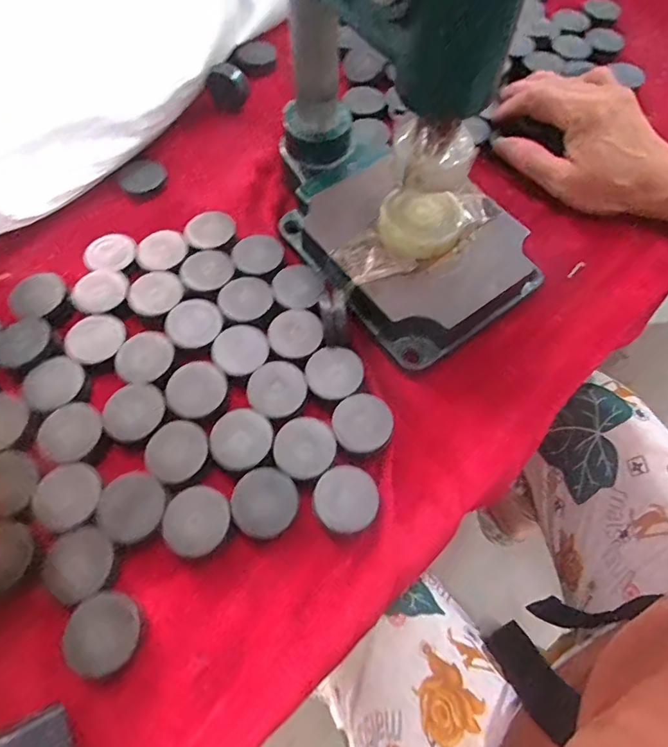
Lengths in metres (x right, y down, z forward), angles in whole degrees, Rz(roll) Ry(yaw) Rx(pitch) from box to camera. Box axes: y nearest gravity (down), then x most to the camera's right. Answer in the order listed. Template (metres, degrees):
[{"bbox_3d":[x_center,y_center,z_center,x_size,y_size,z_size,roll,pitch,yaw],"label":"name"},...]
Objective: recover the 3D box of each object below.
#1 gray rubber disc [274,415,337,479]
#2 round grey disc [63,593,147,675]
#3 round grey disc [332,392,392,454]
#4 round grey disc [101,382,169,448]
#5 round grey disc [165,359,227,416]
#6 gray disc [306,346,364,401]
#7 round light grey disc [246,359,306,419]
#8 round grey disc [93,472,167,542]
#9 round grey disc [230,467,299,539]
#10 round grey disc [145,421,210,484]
[{"bbox_3d":[-0.015,0.038,0.256,0.032,0.004,0.032,0,64,-1],"label":"gray rubber disc"},{"bbox_3d":[-0.104,0.116,0.217,0.031,0.005,0.032,0,64,-1],"label":"round grey disc"},{"bbox_3d":[0.016,0.026,0.261,0.032,0.004,0.031,0,64,-1],"label":"round grey disc"},{"bbox_3d":[-0.108,0.020,0.262,0.035,0.004,0.033,0,64,-1],"label":"round grey disc"},{"bbox_3d":[-0.076,0.008,0.268,0.032,0.004,0.033,0,64,-1],"label":"round grey disc"},{"bbox_3d":[0.000,-0.001,0.275,0.031,0.004,0.032,0,64,-1],"label":"gray disc"},{"bbox_3d":[-0.032,0.008,0.269,0.031,0.004,0.031,0,64,-1],"label":"round light grey disc"},{"bbox_3d":[-0.101,0.066,0.243,0.032,0.004,0.032,0,64,-1],"label":"round grey disc"},{"bbox_3d":[-0.035,0.065,0.245,0.033,0.004,0.032,0,64,-1],"label":"round grey disc"},{"bbox_3d":[-0.082,0.041,0.255,0.032,0.004,0.030,0,64,-1],"label":"round grey disc"}]

